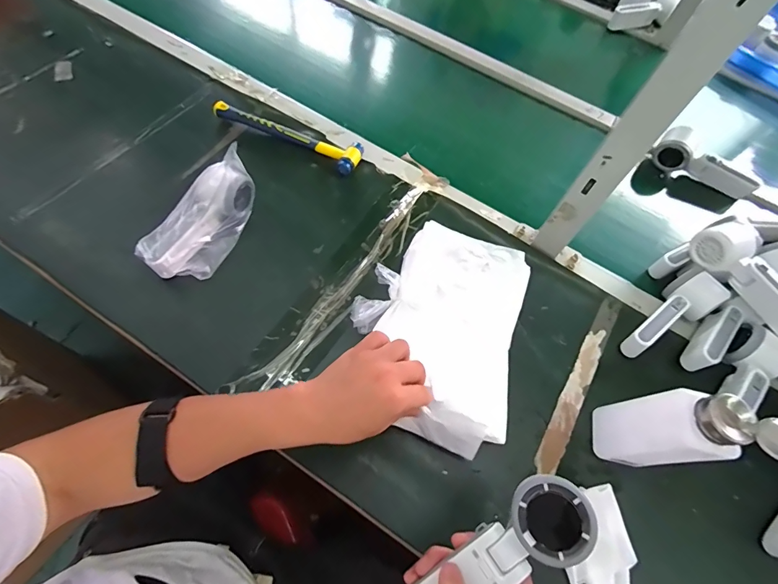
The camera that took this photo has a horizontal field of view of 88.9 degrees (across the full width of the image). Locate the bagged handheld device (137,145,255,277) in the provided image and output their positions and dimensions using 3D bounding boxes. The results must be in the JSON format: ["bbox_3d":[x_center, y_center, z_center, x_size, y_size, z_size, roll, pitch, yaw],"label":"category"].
[{"bbox_3d":[-0.239,-0.092,0.519,0.066,0.085,0.174,25,64,6],"label":"bagged handheld device"}]

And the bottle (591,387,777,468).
[{"bbox_3d":[0.279,0.137,0.393,0.068,0.179,0.060,10,63,-1],"label":"bottle"}]

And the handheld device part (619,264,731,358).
[{"bbox_3d":[0.371,0.029,0.528,0.159,0.048,0.058,-28,70,-18],"label":"handheld device part"}]

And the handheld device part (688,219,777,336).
[{"bbox_3d":[0.468,-0.017,0.511,0.073,0.047,0.173,-7,65,-9],"label":"handheld device part"}]

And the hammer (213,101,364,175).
[{"bbox_3d":[-0.157,-0.256,0.632,0.245,0.029,0.063,27,64,7],"label":"hammer"}]

